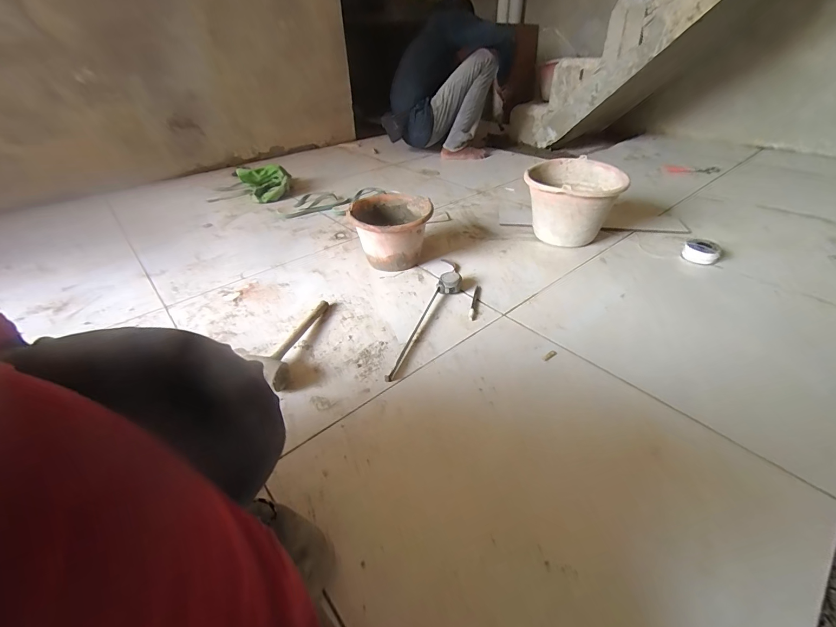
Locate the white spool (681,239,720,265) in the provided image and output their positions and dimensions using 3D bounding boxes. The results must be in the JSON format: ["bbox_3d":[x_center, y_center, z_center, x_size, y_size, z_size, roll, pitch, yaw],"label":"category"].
[{"bbox_3d":[0.843,-0.186,1.114,0.098,0.055,0.108,26,44,33],"label":"white spool"}]

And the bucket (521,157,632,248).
[{"bbox_3d":[0.476,-0.339,1.194,0.266,0.218,0.266,-1,37,1],"label":"bucket"}]

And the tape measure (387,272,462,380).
[{"bbox_3d":[0.022,0.009,0.877,0.056,0.042,0.401,13,38,19],"label":"tape measure"}]

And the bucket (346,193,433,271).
[{"bbox_3d":[-0.077,-0.234,1.120,0.229,0.161,0.261,-2,36,-1],"label":"bucket"}]

